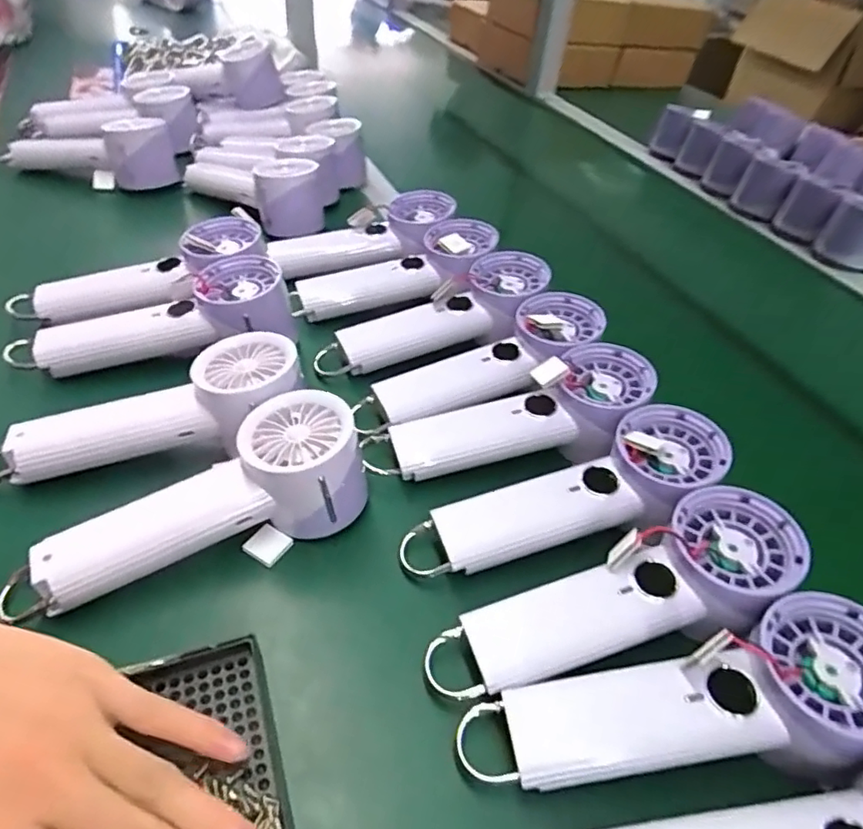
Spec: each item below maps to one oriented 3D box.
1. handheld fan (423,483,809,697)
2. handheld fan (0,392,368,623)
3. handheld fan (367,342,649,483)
[{"bbox_3d":[0.094,0.095,0.304,0.200,0.033,0.065,-19,47,-7],"label":"handheld fan"},{"bbox_3d":[-0.123,0.045,0.326,0.170,0.061,0.064,-14,47,-21],"label":"handheld fan"},{"bbox_3d":[0.054,0.004,0.396,0.196,0.049,0.066,-18,46,-4],"label":"handheld fan"}]

